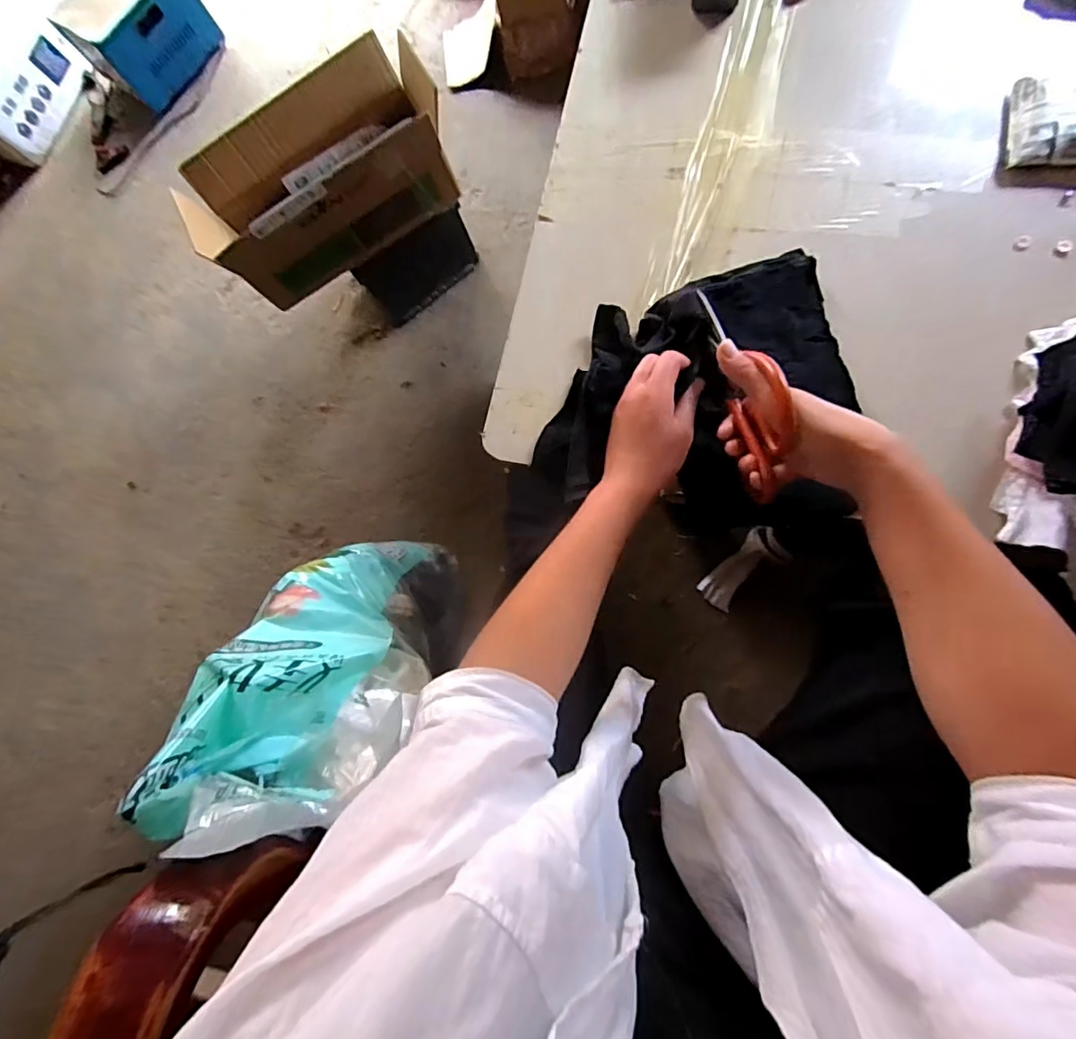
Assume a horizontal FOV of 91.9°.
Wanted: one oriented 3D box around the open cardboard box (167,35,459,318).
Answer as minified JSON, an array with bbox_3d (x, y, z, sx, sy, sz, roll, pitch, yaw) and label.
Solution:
[{"bbox_3d":[-0.350,-0.551,0.846,0.411,0.179,0.204,-32,75,4],"label":"open cardboard box"}]

